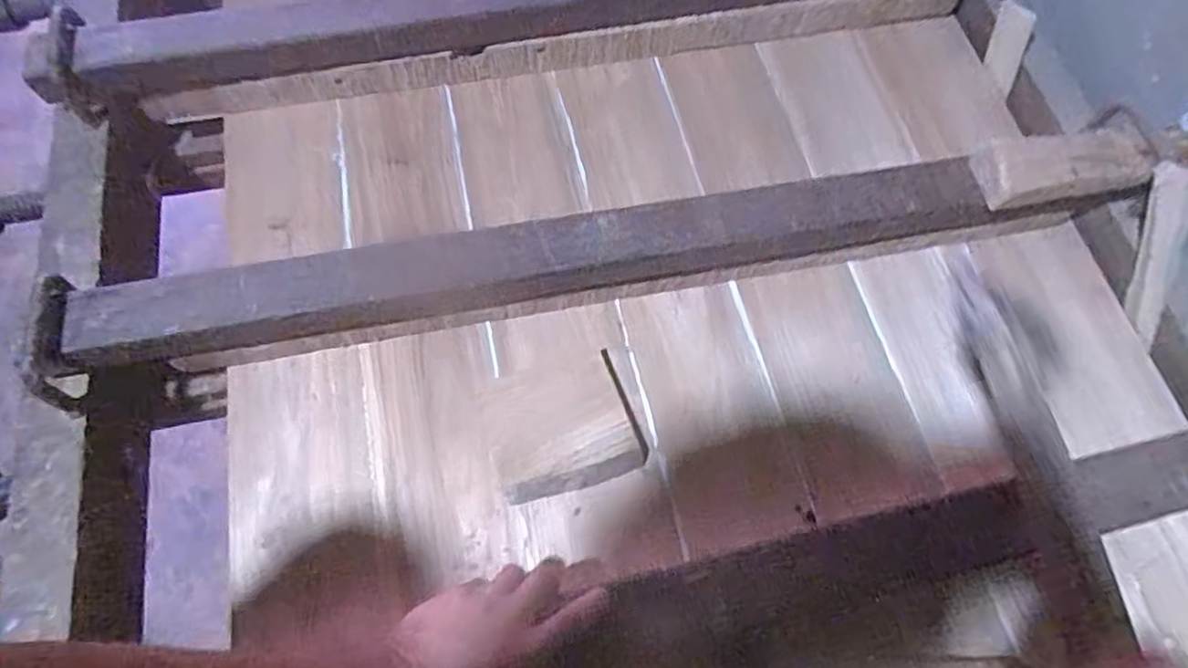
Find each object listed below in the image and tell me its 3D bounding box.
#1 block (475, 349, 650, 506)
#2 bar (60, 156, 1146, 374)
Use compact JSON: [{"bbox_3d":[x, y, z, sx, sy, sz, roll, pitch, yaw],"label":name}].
[{"bbox_3d":[-0.032,0.084,0.636,0.140,0.042,0.124,-15,69,-7],"label":"block"},{"bbox_3d":[0.039,-0.078,0.657,1.017,0.117,0.068,-10,68,-6],"label":"bar"}]

